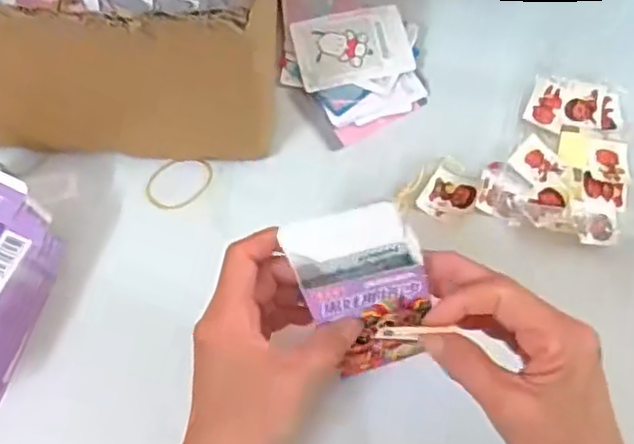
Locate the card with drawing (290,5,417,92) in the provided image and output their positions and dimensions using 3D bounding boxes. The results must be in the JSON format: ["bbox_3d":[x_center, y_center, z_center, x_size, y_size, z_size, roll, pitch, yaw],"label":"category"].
[{"bbox_3d":[0.028,-0.138,0.522,0.088,0.004,0.061,-14,75,-4],"label":"card with drawing"}]

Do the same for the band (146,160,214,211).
[{"bbox_3d":[-0.099,-0.029,0.484,0.049,0.004,0.034,-39,80,-18],"label":"band"}]

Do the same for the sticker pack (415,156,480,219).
[{"bbox_3d":[0.099,-0.023,0.484,0.036,0.005,0.047,29,71,16],"label":"sticker pack"}]

